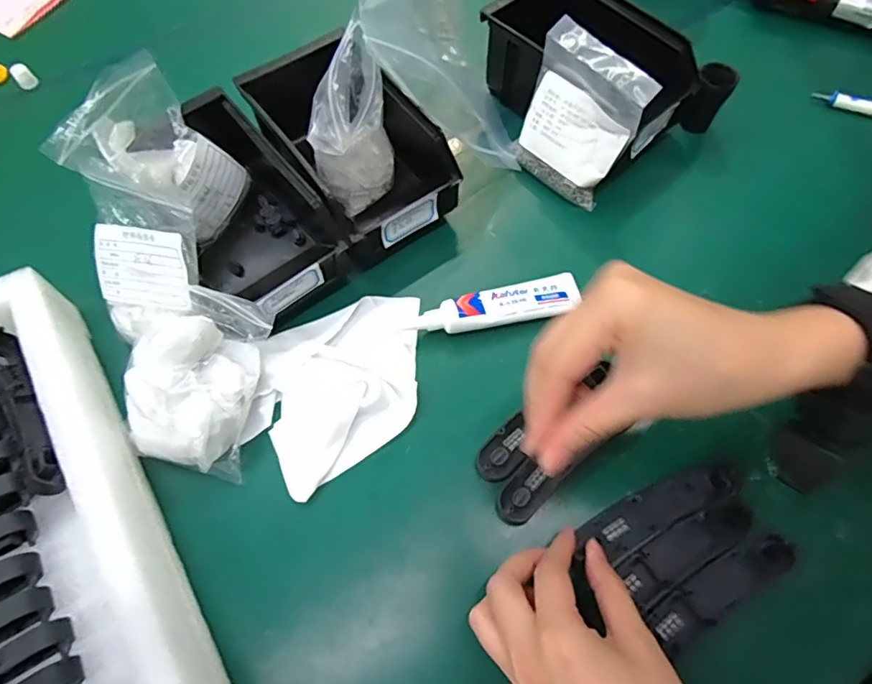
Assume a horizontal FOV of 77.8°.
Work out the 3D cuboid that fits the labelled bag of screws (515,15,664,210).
[{"bbox_3d":[0.112,-0.179,0.438,0.034,0.112,0.097,-29,64,-28],"label":"labelled bag of screws"}]

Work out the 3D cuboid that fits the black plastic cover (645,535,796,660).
[{"bbox_3d":[0.174,0.150,0.330,0.108,0.010,0.027,-30,69,-12],"label":"black plastic cover"}]

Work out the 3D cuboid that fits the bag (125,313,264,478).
[{"bbox_3d":[-0.160,0.033,0.361,0.078,0.059,0.098,12,67,6],"label":"bag"}]

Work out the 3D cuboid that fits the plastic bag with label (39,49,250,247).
[{"bbox_3d":[-0.196,-0.123,0.403,0.071,0.122,0.094,28,70,12],"label":"plastic bag with label"}]

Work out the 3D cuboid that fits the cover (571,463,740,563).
[{"bbox_3d":[0.144,0.106,0.349,0.113,0.016,0.029,-22,68,-10],"label":"cover"}]

